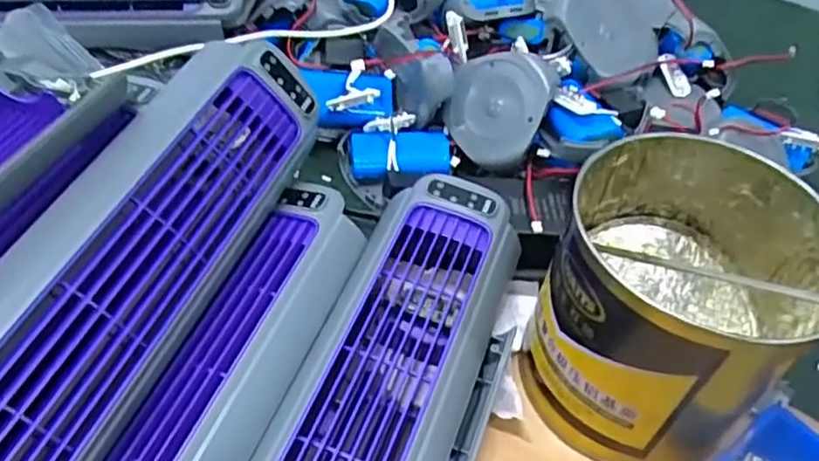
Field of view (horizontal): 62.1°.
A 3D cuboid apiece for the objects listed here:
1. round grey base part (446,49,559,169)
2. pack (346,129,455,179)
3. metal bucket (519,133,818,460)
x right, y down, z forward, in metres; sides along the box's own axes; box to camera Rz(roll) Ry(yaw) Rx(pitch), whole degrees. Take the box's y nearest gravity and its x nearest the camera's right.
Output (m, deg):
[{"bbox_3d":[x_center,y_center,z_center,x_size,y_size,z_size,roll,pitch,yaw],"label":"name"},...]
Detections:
[{"bbox_3d":[0.061,-0.083,0.462,0.067,0.078,0.020,20,11,25],"label":"round grey base part"},{"bbox_3d":[-0.005,-0.051,0.462,0.070,0.019,0.039,1,51,-6],"label":"pack"},{"bbox_3d":[0.127,0.039,0.345,0.124,0.120,0.123,3,51,-4],"label":"metal bucket"}]

